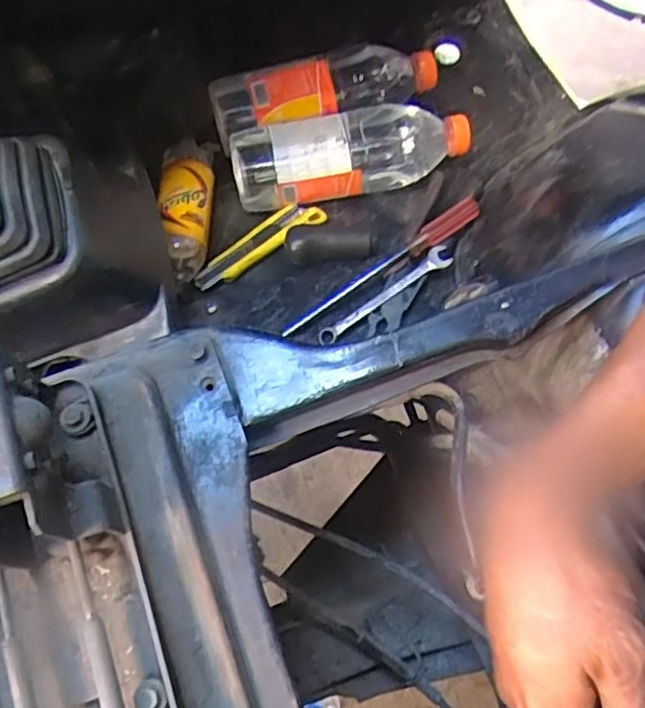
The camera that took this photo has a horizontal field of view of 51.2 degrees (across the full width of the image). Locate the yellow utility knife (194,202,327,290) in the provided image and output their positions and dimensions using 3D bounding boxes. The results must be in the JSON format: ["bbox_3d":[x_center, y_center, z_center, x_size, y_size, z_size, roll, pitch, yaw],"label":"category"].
[{"bbox_3d":[-0.070,-0.119,0.716,0.152,0.020,0.038,-32,69,-11],"label":"yellow utility knife"}]

